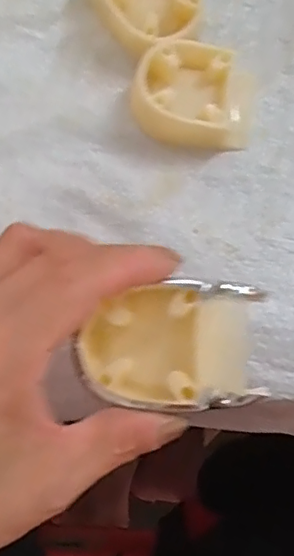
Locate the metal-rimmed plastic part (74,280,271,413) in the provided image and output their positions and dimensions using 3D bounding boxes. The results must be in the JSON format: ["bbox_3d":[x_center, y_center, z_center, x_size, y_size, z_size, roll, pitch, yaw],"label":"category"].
[{"bbox_3d":[0.009,0.026,0.207,0.064,0.024,0.042,-5,74,0],"label":"metal-rimmed plastic part"}]

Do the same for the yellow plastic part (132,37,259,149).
[{"bbox_3d":[0.024,-0.090,0.286,0.061,0.023,0.048,1,74,2],"label":"yellow plastic part"}]

